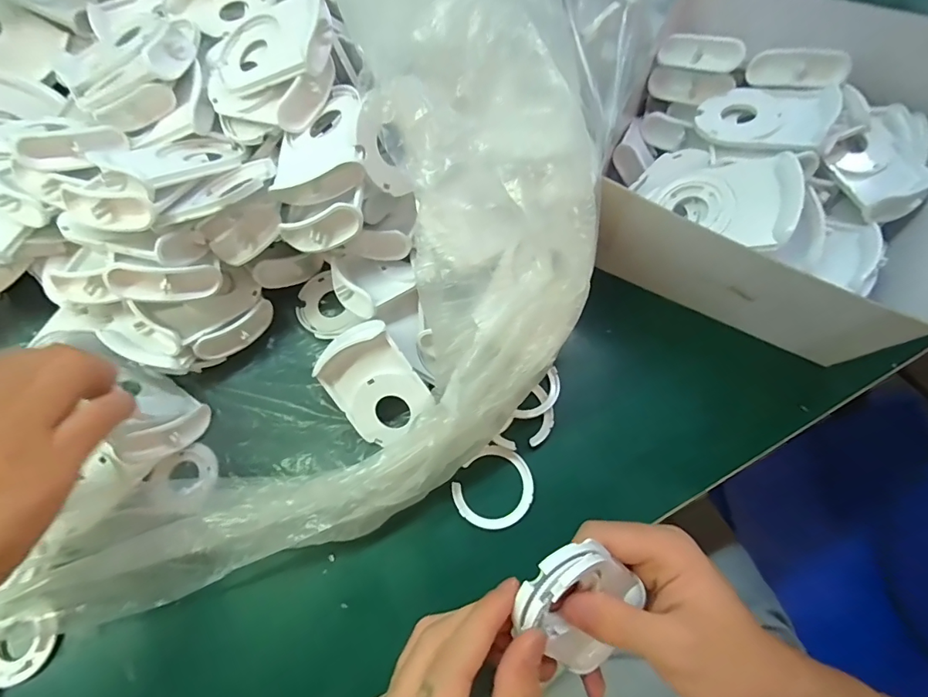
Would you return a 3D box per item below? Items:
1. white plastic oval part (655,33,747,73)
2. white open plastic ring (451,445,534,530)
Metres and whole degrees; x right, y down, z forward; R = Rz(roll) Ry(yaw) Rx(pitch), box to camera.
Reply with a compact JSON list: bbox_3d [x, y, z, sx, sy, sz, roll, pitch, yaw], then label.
[{"bbox_3d":[0.167,-0.207,0.327,0.056,0.010,0.020,27,110,27],"label":"white plastic oval part"},{"bbox_3d":[0.020,0.088,0.296,0.048,0.004,0.050,0,68,1],"label":"white open plastic ring"}]

